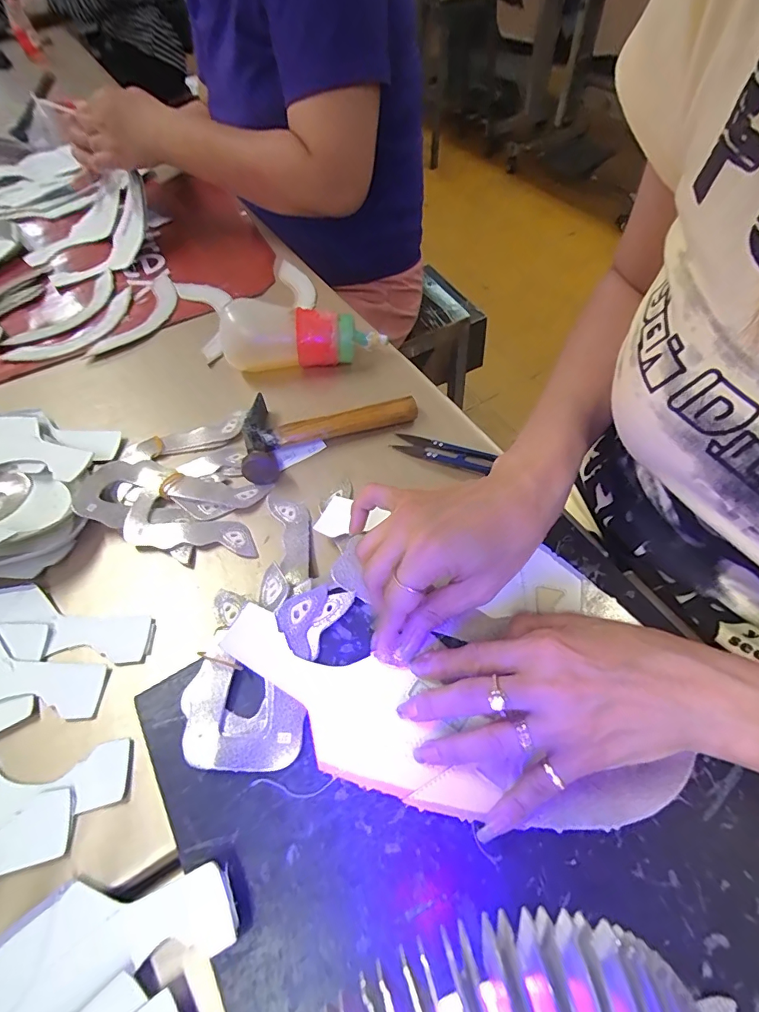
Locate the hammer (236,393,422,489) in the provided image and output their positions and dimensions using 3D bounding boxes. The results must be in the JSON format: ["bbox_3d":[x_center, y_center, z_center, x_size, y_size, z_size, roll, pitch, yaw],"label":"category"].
[{"bbox_3d":[-0.054,-0.081,0.422,0.161,0.029,0.079,-24,57,-13],"label":"hammer"}]

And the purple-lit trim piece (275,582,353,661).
[{"bbox_3d":[-0.044,0.070,0.299,0.036,0.008,0.049,27,61,20],"label":"purple-lit trim piece"}]

